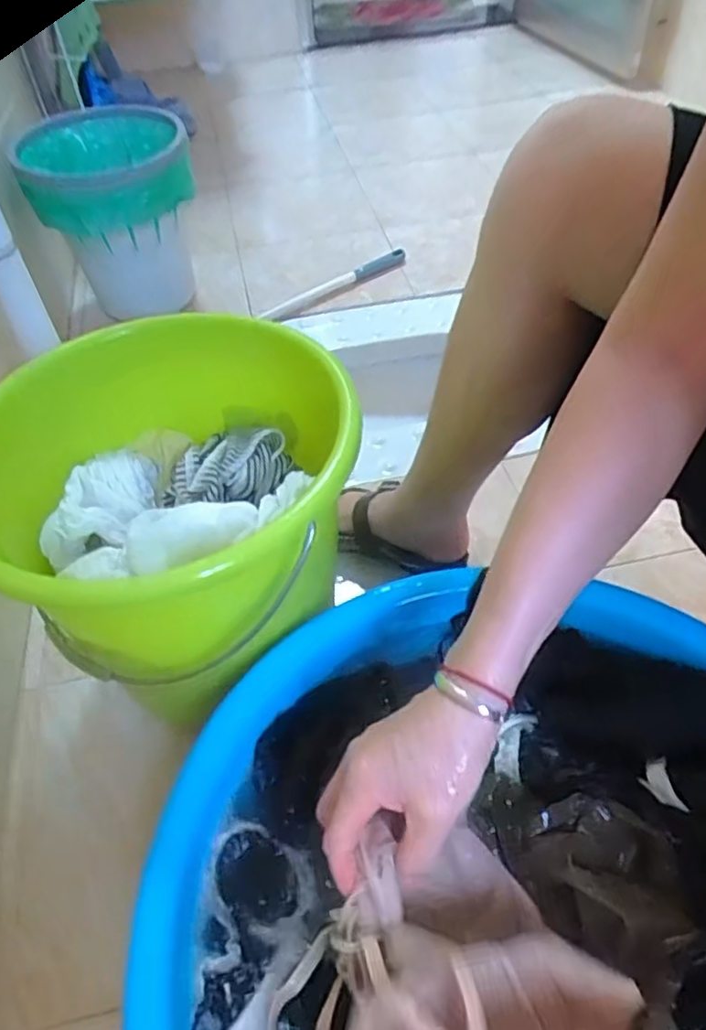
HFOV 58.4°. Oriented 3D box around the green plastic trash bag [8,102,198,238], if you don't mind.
[{"bbox_3d":[-0.378,-0.547,0.998,0.247,0.102,0.239,-9,48,-4],"label":"green plastic trash bag"}]

